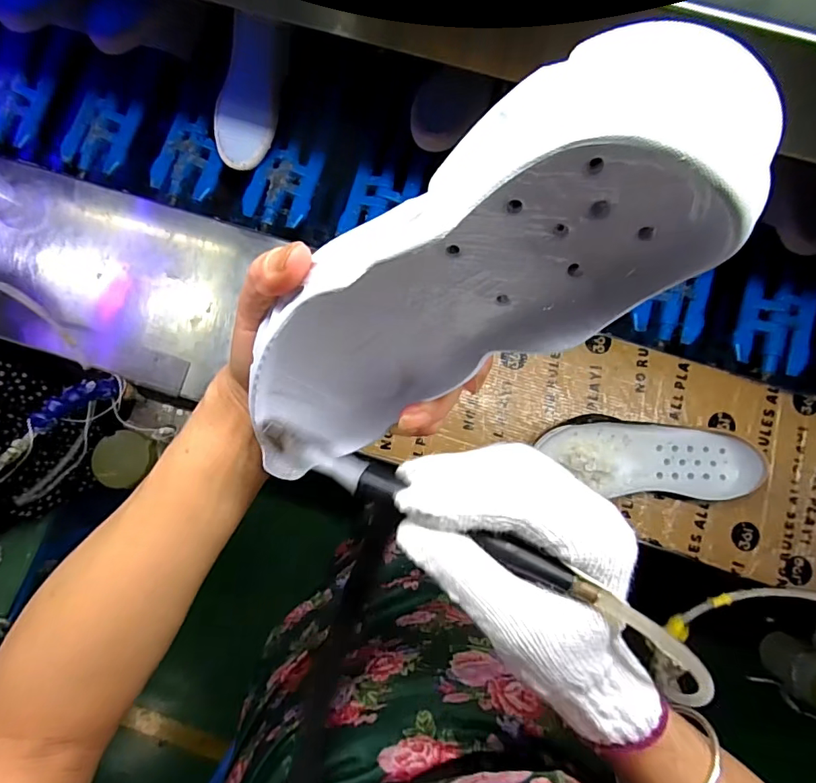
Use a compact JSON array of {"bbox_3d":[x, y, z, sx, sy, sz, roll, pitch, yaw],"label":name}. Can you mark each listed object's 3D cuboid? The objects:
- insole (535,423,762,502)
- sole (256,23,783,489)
[{"bbox_3d":[0.281,0.080,0.571,0.238,0.044,0.082,2,85,3],"label":"insole"},{"bbox_3d":[0.007,-0.026,0.189,0.081,0.230,0.041,33,49,-24],"label":"sole"}]

